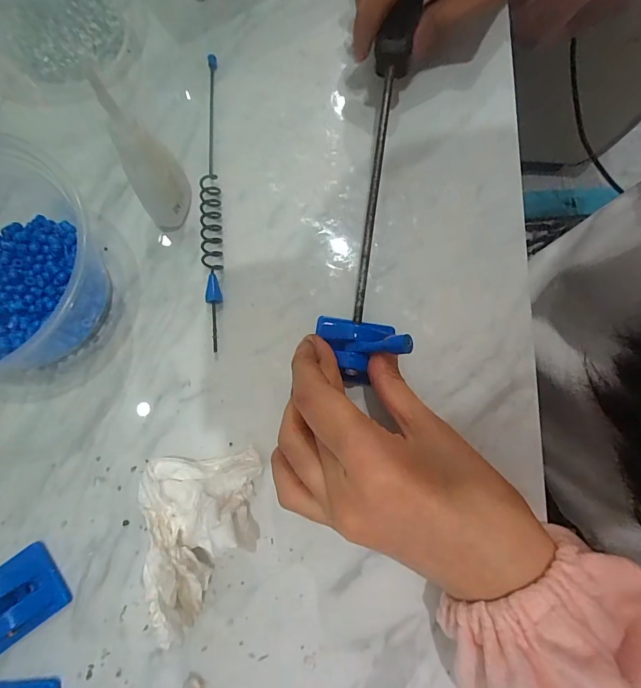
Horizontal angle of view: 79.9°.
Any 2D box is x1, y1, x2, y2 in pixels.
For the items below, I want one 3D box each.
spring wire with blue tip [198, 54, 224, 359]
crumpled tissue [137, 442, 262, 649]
[{"bbox_3d":[-0.066,-0.090,0.230,0.012,0.011,0.188,-3,77,-1],"label":"spring wire with blue tip"},{"bbox_3d":[-0.056,0.093,0.177,0.054,0.041,0.078,-6,77,-2],"label":"crumpled tissue"}]

